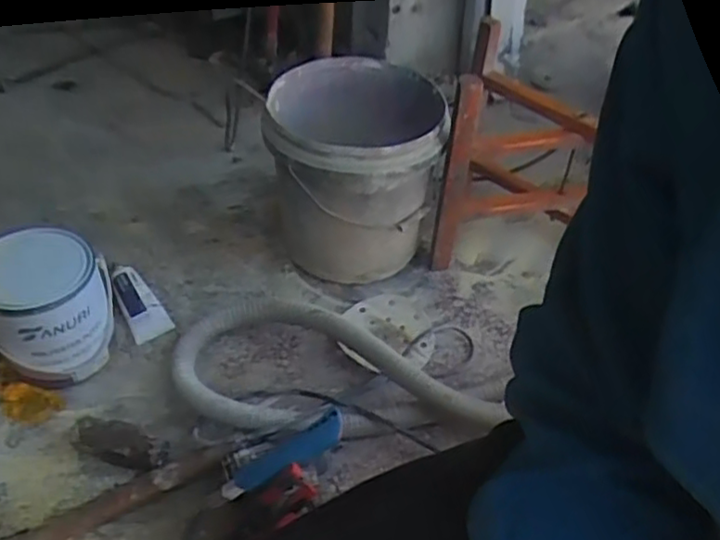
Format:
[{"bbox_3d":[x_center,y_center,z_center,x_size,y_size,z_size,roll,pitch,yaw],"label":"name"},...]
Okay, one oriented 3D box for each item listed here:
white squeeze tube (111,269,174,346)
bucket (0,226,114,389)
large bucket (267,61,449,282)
[{"bbox_3d":[-0.328,0.046,1.001,0.056,0.029,0.142,-21,49,-23],"label":"white squeeze tube"},{"bbox_3d":[-0.409,0.051,0.885,0.160,0.170,0.146,-18,48,-21],"label":"bucket"},{"bbox_3d":[-0.011,-0.147,1.036,0.244,0.267,0.247,2,44,-2],"label":"large bucket"}]

